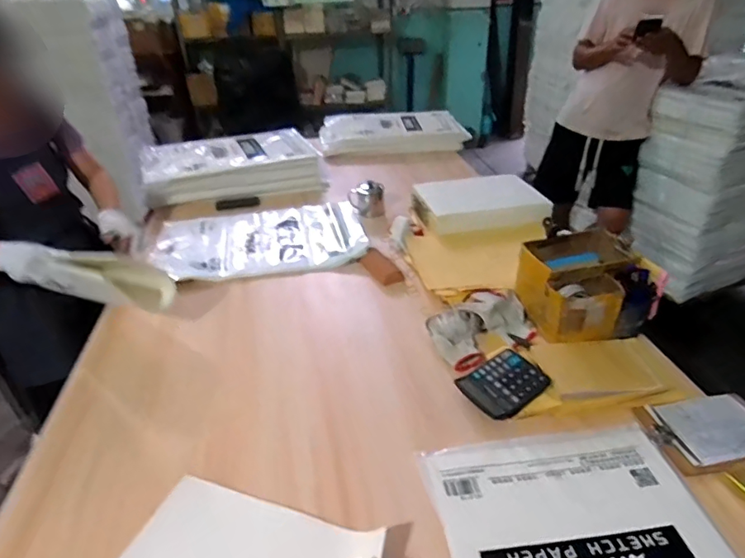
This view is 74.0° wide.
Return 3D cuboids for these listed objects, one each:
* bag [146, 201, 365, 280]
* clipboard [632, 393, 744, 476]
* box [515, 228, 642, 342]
[{"bbox_3d":[-0.337,-0.133,1.484,0.619,0.040,0.413,-8,34,-9],"label":"bag"},{"bbox_3d":[0.575,0.259,0.839,0.211,0.020,0.138,-5,33,-4],"label":"clipboard"},{"bbox_3d":[0.466,0.016,1.102,0.228,0.140,0.236,-7,34,-8],"label":"box"}]

